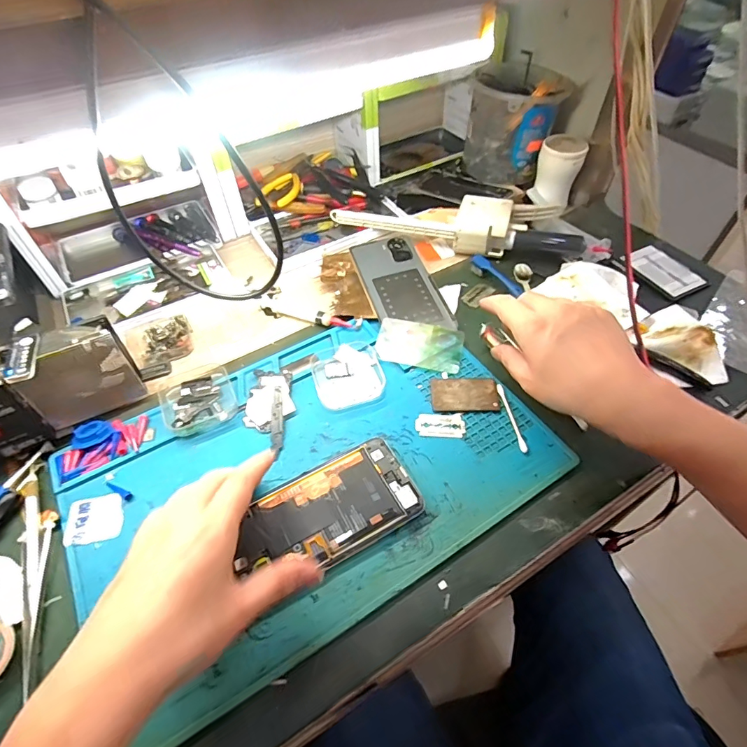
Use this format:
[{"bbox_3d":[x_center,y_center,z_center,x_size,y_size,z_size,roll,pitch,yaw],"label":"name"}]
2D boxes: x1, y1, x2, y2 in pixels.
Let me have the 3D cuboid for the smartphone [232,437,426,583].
[{"bbox_3d":[-0.035,0.107,0.342,0.135,0.009,0.075,-25,55,-17],"label":"smartphone"}]

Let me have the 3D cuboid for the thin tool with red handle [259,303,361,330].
[{"bbox_3d":[-0.069,-0.063,0.476,0.116,0.007,0.017,12,53,11],"label":"thin tool with red handle"}]

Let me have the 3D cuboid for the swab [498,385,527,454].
[{"bbox_3d":[0.123,0.039,0.396,0.006,0.004,0.070,-7,52,-4],"label":"swab"}]

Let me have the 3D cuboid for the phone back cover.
[{"bbox_3d":[0.028,-0.104,0.501,0.074,0.011,0.164,-15,53,-10],"label":"phone back cover"}]

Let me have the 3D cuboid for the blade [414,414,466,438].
[{"bbox_3d":[0.059,0.045,0.393,0.043,0.004,0.024,-1,52,0],"label":"blade"}]

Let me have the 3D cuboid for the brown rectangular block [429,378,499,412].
[{"bbox_3d":[0.084,0.019,0.411,0.060,0.004,0.036,-1,52,1],"label":"brown rectangular block"}]

